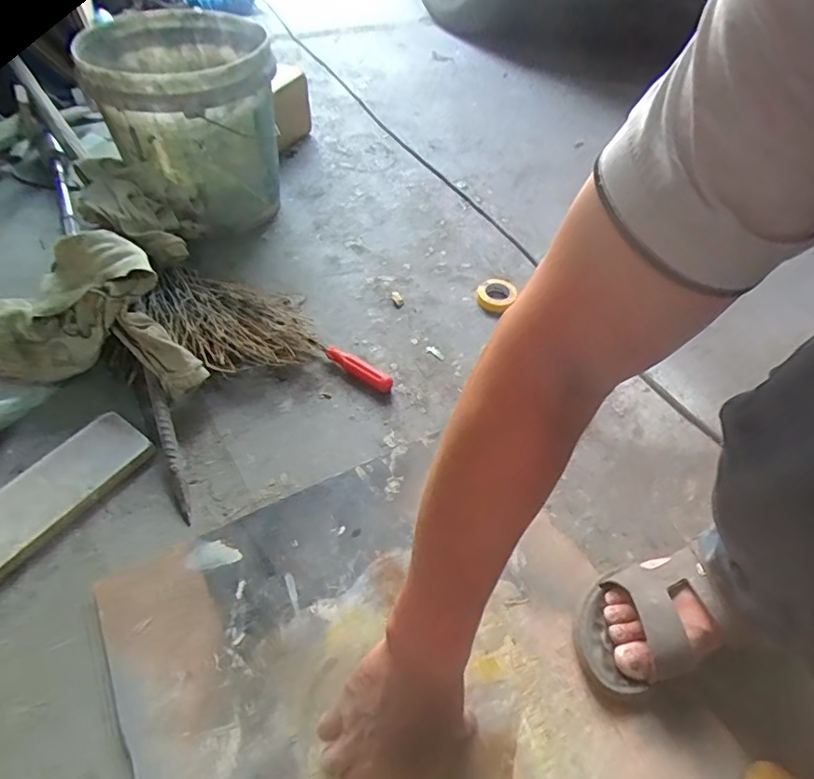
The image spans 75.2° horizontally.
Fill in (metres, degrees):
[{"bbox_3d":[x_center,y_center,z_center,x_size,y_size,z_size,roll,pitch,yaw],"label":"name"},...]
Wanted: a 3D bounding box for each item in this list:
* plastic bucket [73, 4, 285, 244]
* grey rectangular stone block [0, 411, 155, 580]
[{"bbox_3d":[-0.340,-0.415,0.861,0.258,0.262,0.315,-14,52,-14],"label":"plastic bucket"},{"bbox_3d":[-0.393,0.122,0.559,0.083,0.023,0.237,29,55,20],"label":"grey rectangular stone block"}]

